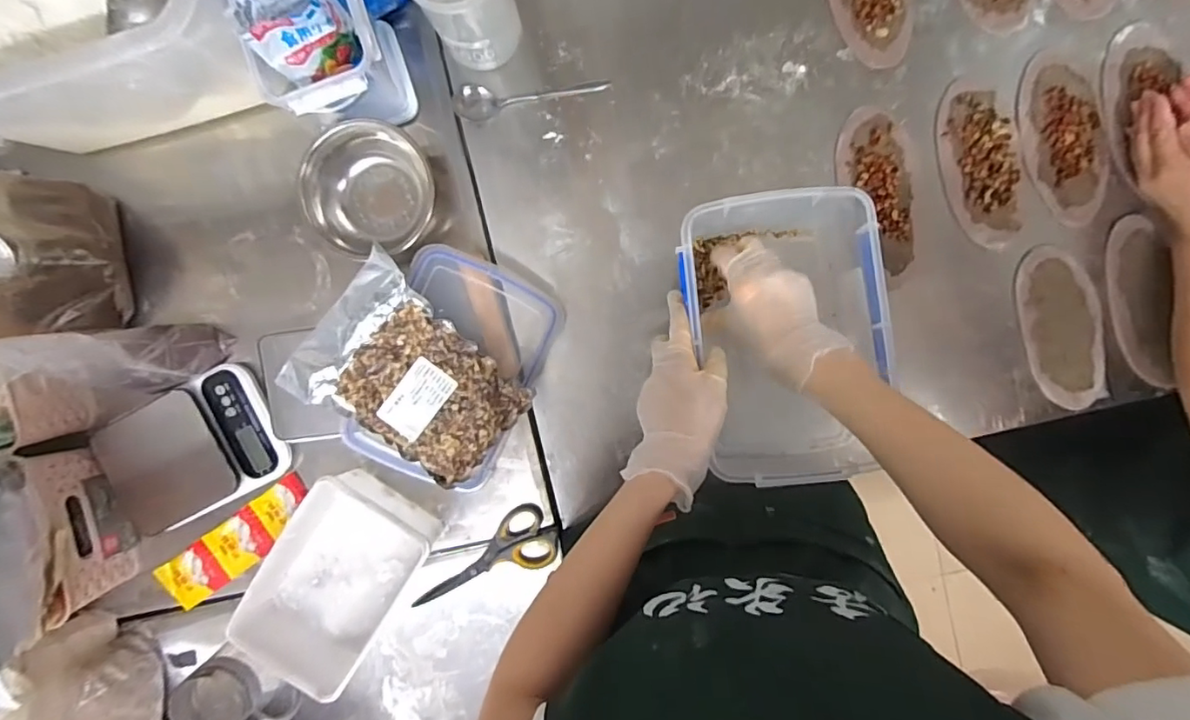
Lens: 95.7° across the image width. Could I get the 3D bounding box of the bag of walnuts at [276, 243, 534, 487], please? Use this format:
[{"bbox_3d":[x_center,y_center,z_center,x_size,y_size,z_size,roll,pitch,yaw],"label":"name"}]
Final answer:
[{"bbox_3d":[-0.201,0.023,0.580,0.229,0.040,0.168,40,96,-1],"label":"bag of walnuts"}]

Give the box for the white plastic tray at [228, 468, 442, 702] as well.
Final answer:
[{"bbox_3d":[-0.298,0.257,0.622,0.145,0.075,0.241,32,96,0],"label":"white plastic tray"}]

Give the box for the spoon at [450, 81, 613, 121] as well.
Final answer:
[{"bbox_3d":[-0.072,-0.293,0.596,0.173,0.028,0.041,-6,95,3],"label":"spoon"}]

